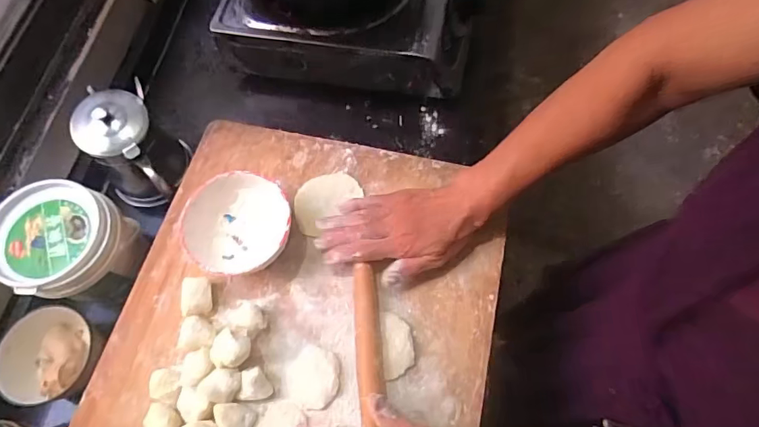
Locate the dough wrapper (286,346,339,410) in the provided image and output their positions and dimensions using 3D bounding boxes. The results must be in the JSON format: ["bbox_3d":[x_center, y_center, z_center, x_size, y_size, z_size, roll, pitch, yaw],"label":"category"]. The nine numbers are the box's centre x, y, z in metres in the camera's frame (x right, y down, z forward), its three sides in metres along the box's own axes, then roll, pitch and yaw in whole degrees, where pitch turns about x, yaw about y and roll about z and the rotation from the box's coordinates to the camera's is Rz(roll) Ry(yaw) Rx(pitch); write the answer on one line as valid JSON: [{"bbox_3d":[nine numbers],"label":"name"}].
[{"bbox_3d":[-0.067,0.166,0.471,0.053,0.004,0.056,-1,68,3],"label":"dough wrapper"}]

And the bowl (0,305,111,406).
[{"bbox_3d":[-0.392,0.168,0.563,0.105,0.063,0.110,-1,66,3],"label":"bowl"}]

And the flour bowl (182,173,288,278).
[{"bbox_3d":[-0.154,0.015,0.515,0.116,0.054,0.109,-1,68,3],"label":"flour bowl"}]

